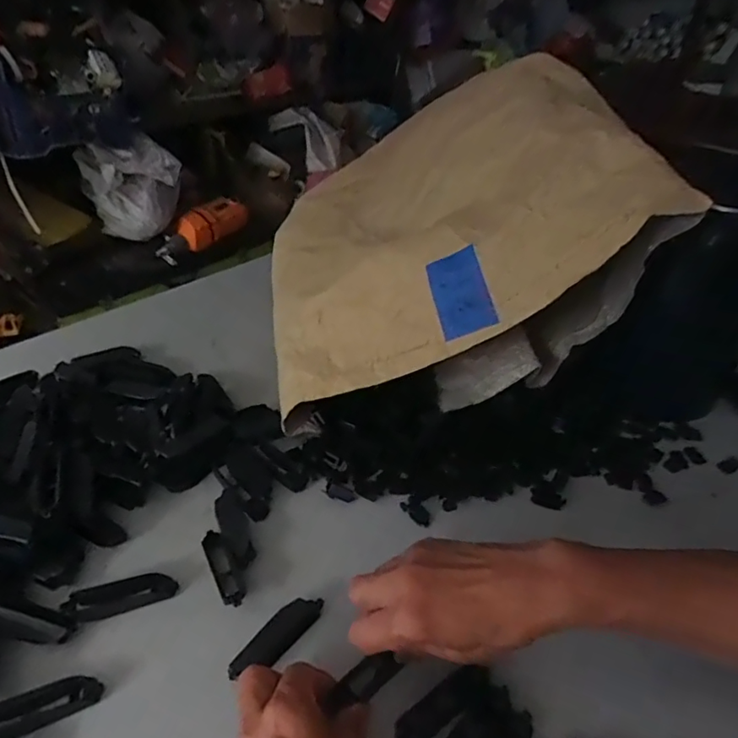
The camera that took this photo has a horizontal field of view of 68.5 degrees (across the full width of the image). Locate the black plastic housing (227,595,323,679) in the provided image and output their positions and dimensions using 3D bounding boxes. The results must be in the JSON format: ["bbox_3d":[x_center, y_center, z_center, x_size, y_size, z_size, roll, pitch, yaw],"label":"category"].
[{"bbox_3d":[-0.065,0.186,0.380,0.020,0.011,0.075,29,45,31],"label":"black plastic housing"}]

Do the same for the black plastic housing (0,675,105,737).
[{"bbox_3d":[-0.210,0.213,0.339,0.074,0.016,0.022,-16,41,-21],"label":"black plastic housing"}]

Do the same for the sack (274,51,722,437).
[{"bbox_3d":[0.064,-0.222,0.675,0.366,0.226,0.572,-2,38,-5],"label":"sack"}]

